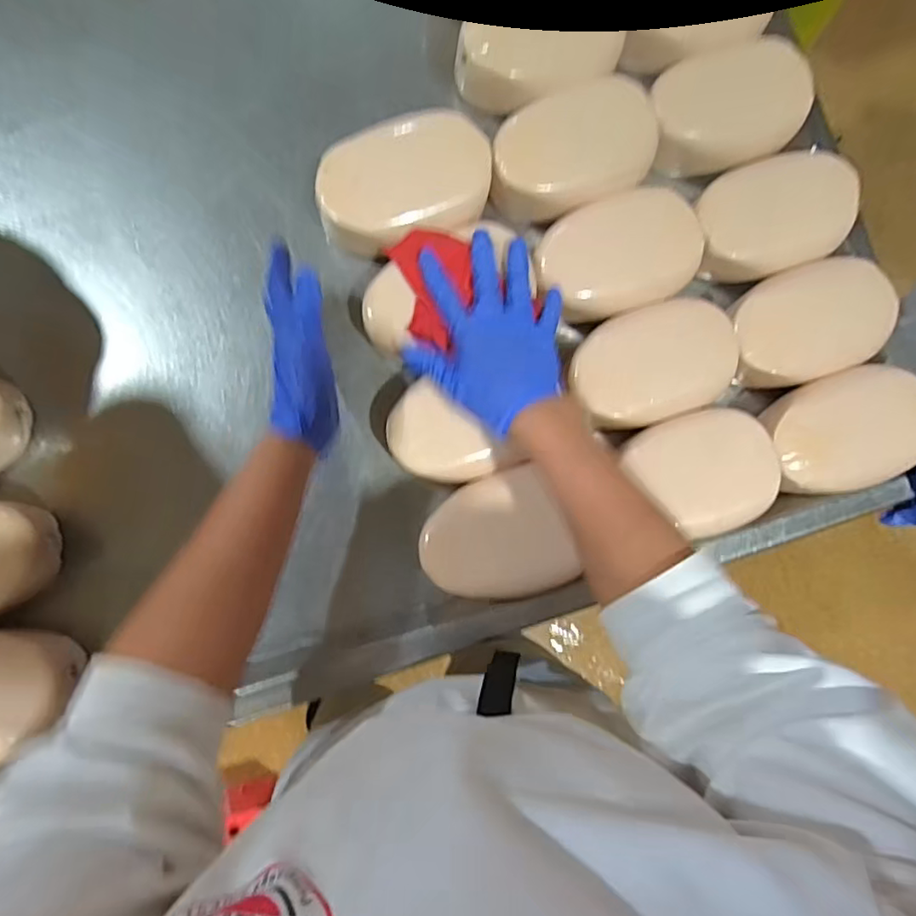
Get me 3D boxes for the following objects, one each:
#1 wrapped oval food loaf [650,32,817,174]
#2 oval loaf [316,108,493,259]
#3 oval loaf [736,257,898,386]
[{"bbox_3d":[0.255,-0.326,0.553,0.142,0.063,0.102,-11,87,-6],"label":"wrapped oval food loaf"},{"bbox_3d":[-0.047,-0.233,0.525,0.151,0.070,0.095,-18,88,-6],"label":"oval loaf"},{"bbox_3d":[0.318,-0.123,0.550,0.145,0.059,0.101,-20,86,-8],"label":"oval loaf"}]

